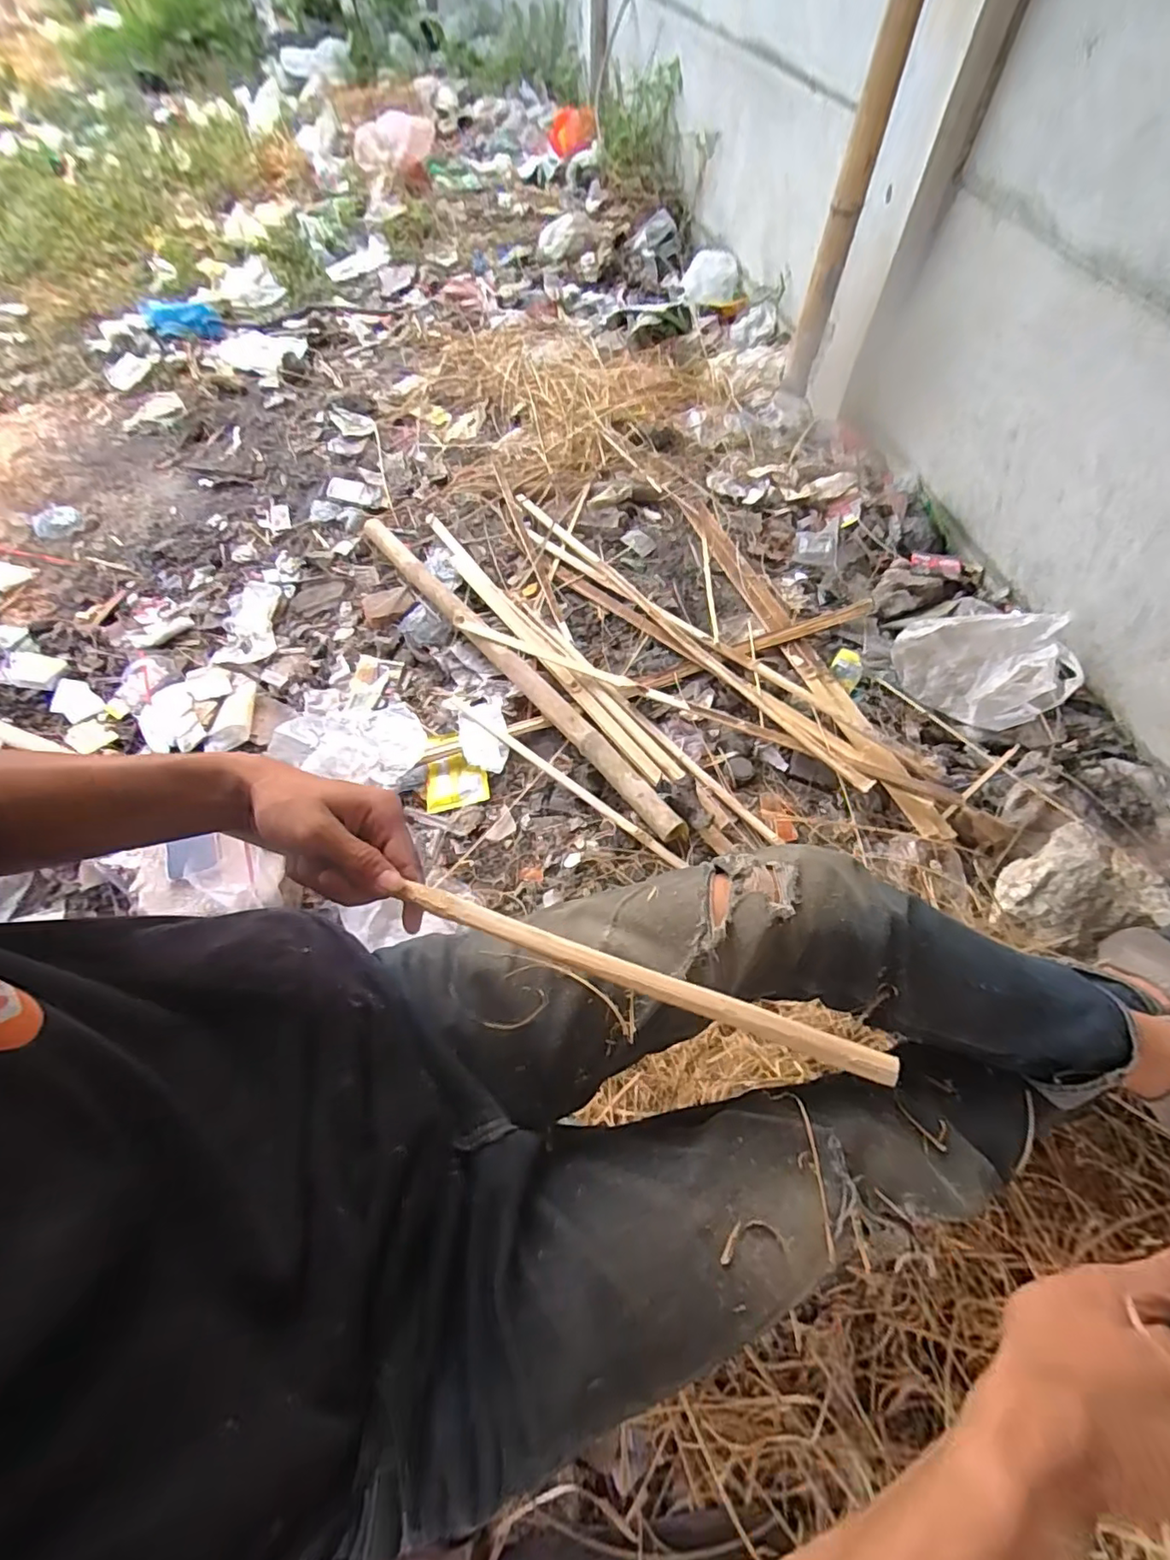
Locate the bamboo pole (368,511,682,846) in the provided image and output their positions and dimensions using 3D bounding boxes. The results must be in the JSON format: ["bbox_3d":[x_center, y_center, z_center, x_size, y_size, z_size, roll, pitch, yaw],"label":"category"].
[{"bbox_3d":[-0.151,-0.218,1.042,0.049,0.052,0.903,-35,66,-19],"label":"bamboo pole"}]

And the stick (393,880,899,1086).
[{"bbox_3d":[0.022,0.110,0.334,0.281,0.007,0.019,15,62,18],"label":"stick"}]

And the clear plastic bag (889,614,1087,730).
[{"bbox_3d":[0.650,-0.182,0.968,0.250,0.030,0.181,9,97,39],"label":"clear plastic bag"}]

